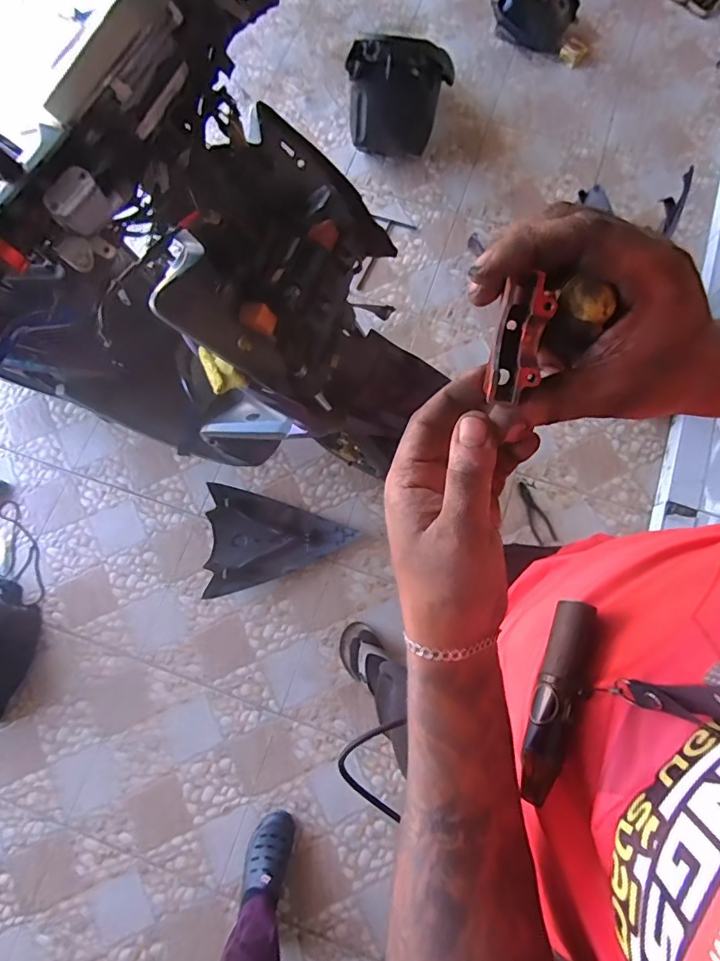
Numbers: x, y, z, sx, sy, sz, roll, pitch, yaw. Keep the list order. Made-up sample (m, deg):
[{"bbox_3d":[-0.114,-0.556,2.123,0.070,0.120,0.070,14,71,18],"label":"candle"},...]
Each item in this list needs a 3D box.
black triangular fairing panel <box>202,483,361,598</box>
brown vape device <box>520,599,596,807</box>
[{"bbox_3d":[-0.202,0.147,1.309,0.364,0.053,0.266,-3,74,0],"label":"black triangular fairing panel"},{"bbox_3d":[0.118,0.130,0.304,0.019,0.026,0.115,19,75,6],"label":"brown vape device"}]

